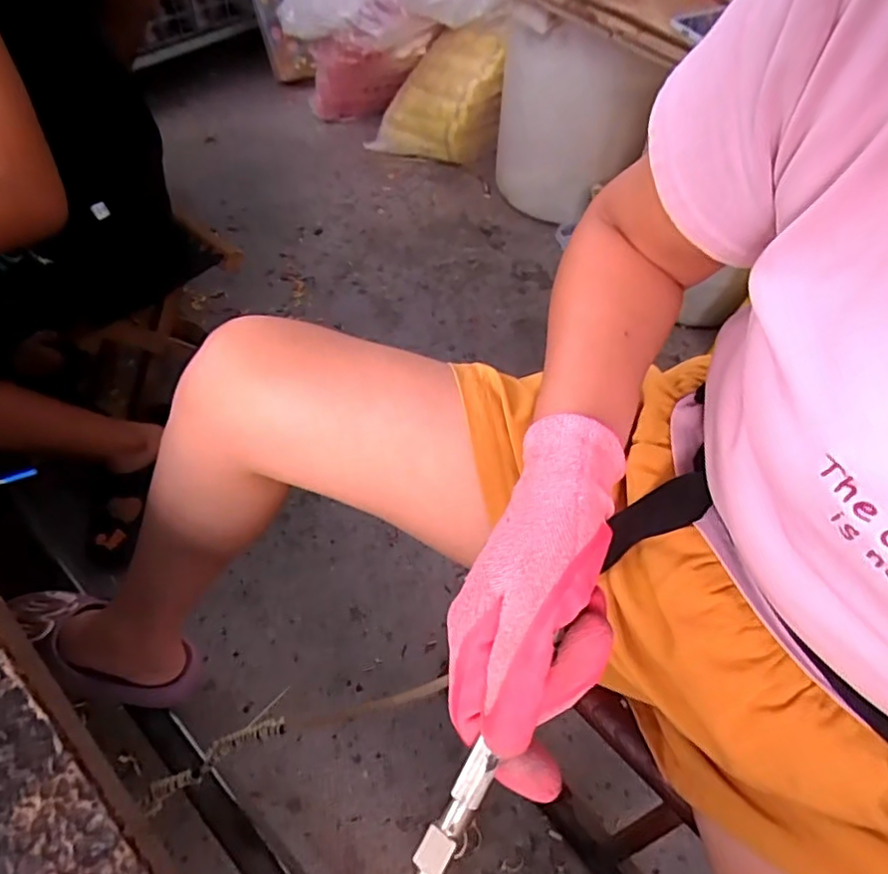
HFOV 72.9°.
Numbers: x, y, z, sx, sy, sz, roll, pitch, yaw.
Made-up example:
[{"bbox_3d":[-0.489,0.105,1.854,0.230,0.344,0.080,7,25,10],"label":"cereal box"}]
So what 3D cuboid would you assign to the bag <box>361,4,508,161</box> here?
[{"bbox_3d":[-0.021,-0.775,1.369,0.296,0.298,0.107,11,56,4],"label":"bag"}]

